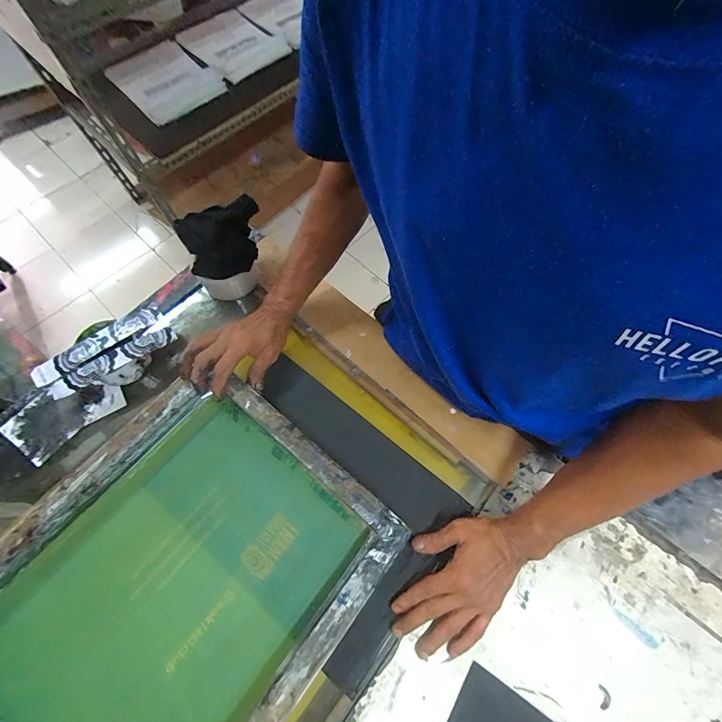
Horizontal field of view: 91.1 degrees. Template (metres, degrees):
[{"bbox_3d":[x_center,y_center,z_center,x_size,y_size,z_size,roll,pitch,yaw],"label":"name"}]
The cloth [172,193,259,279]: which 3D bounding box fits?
[{"bbox_3d":[-0.200,-0.178,0.524,0.117,0.033,0.096,-23,109,-8],"label":"cloth"}]

